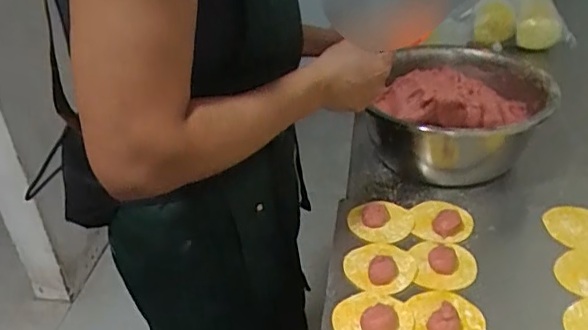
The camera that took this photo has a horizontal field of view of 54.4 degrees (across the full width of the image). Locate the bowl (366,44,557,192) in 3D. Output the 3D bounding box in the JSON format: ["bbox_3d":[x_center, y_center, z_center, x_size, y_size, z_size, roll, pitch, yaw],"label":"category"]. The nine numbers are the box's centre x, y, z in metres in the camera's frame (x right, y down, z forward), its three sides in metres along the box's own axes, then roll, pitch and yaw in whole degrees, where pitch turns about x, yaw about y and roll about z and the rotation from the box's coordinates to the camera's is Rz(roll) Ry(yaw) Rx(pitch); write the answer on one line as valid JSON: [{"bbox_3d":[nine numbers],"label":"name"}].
[{"bbox_3d":[0.243,-0.074,0.845,0.234,0.127,0.205,13,37,23],"label":"bowl"}]

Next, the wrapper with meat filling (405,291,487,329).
[{"bbox_3d":[0.163,0.155,0.608,0.079,0.030,0.074,7,35,15],"label":"wrapper with meat filling"}]

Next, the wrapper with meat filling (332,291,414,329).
[{"bbox_3d":[0.085,0.163,0.615,0.080,0.020,0.074,-2,33,1],"label":"wrapper with meat filling"}]

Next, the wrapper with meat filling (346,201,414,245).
[{"bbox_3d":[0.113,0.072,0.738,0.081,0.022,0.058,-10,34,-10],"label":"wrapper with meat filling"}]

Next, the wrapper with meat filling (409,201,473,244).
[{"bbox_3d":[0.189,0.074,0.733,0.075,0.019,0.066,6,34,13],"label":"wrapper with meat filling"}]

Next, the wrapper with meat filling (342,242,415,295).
[{"bbox_3d":[0.106,0.115,0.675,0.081,0.017,0.076,-2,33,1],"label":"wrapper with meat filling"}]

